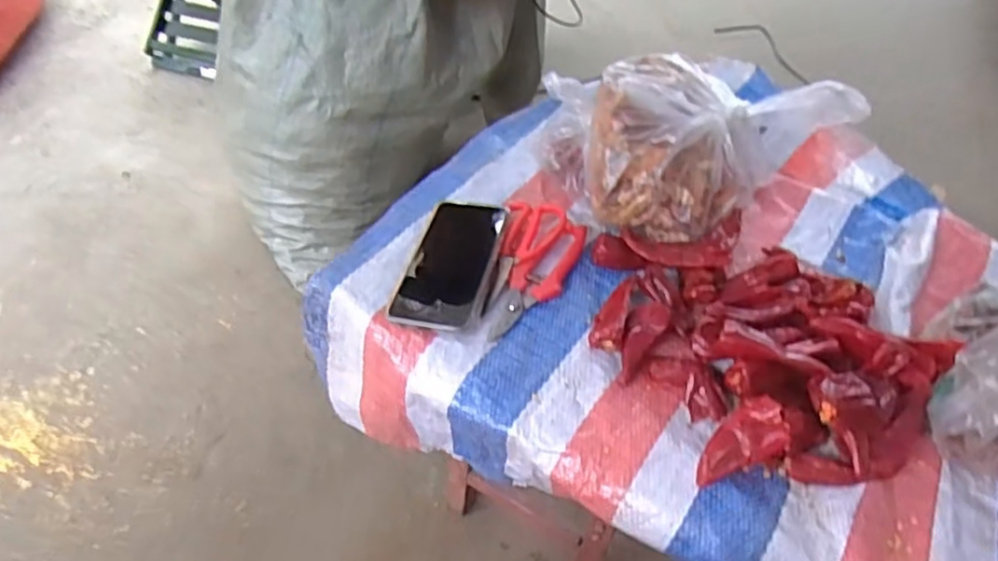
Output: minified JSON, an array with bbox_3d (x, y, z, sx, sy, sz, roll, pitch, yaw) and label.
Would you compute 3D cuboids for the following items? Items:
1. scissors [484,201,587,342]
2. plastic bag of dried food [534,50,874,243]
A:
[{"bbox_3d":[0.037,-0.011,0.656,0.078,0.021,0.159,8,48,5],"label":"scissors"},{"bbox_3d":[0.197,-0.157,0.736,0.270,0.118,0.195,-22,52,-22],"label":"plastic bag of dried food"}]

